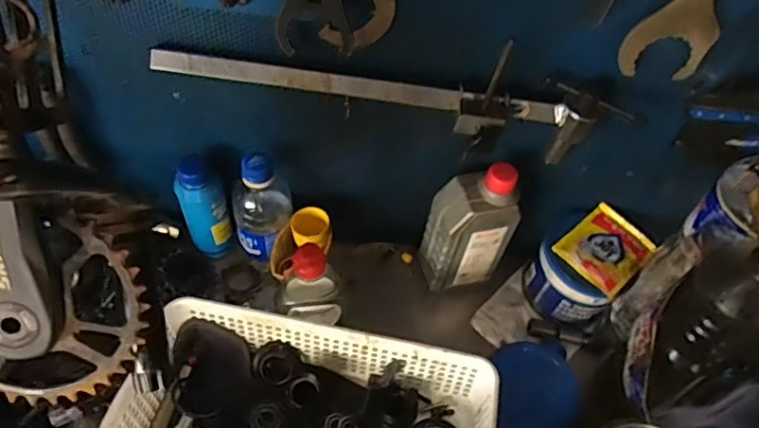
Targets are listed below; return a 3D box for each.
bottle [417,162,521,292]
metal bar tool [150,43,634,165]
[{"bbox_3d":[0.099,0.017,0.633,0.085,0.174,0.053,-5,53,-10],"label":"bottle"},{"bbox_3d":[0.014,-0.095,0.524,0.426,0.096,0.056,4,52,-3],"label":"metal bar tool"}]

